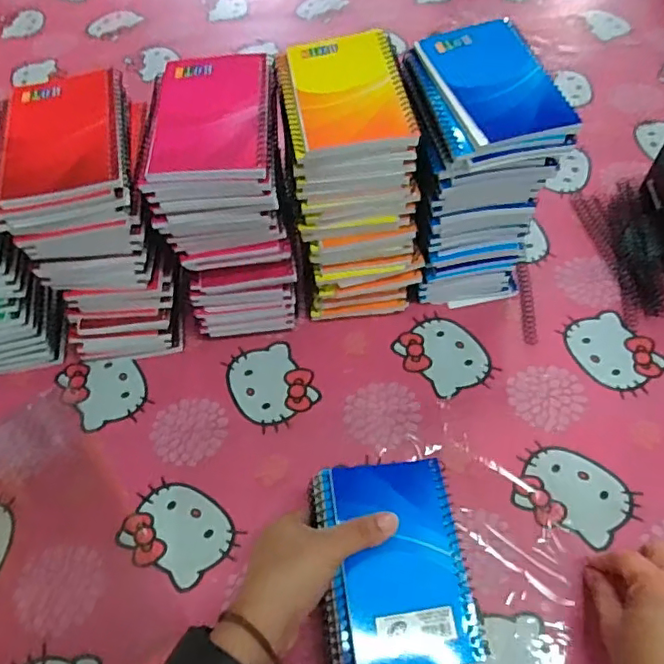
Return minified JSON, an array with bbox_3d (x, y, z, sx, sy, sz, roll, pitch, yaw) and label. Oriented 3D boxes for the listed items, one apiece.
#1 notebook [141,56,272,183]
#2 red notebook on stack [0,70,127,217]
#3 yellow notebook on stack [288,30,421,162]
[{"bbox_3d":[-0.090,-0.163,0.425,0.089,0.015,0.129,-2,57,1],"label":"notebook"},{"bbox_3d":[-0.198,-0.147,0.419,0.084,0.016,0.139,-11,57,-4],"label":"red notebook on stack"},{"bbox_3d":[0.014,-0.186,0.434,0.083,0.011,0.131,-8,57,-2],"label":"yellow notebook on stack"}]

